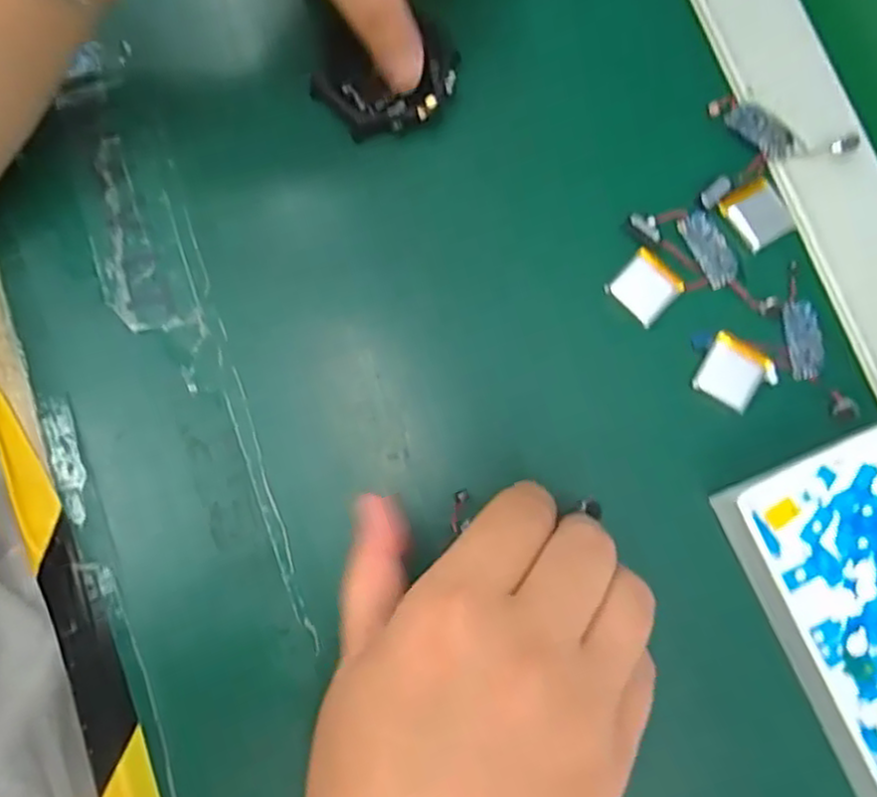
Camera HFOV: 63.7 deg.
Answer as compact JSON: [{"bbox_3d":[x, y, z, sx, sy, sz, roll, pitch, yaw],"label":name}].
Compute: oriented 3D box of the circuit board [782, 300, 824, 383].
[{"bbox_3d":[0.135,-0.022,0.261,0.013,0.004,0.029,-2,80,-2],"label":"circuit board"}]

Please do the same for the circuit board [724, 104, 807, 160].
[{"bbox_3d":[0.127,-0.103,0.273,0.032,0.004,0.013,40,82,5],"label":"circuit board"}]

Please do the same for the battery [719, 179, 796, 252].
[{"bbox_3d":[0.121,-0.070,0.266,0.022,0.004,0.023,-30,82,-6],"label":"battery"}]

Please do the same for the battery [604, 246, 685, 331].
[{"bbox_3d":[0.076,-0.041,0.260,0.022,0.004,0.022,43,82,6],"label":"battery"}]

